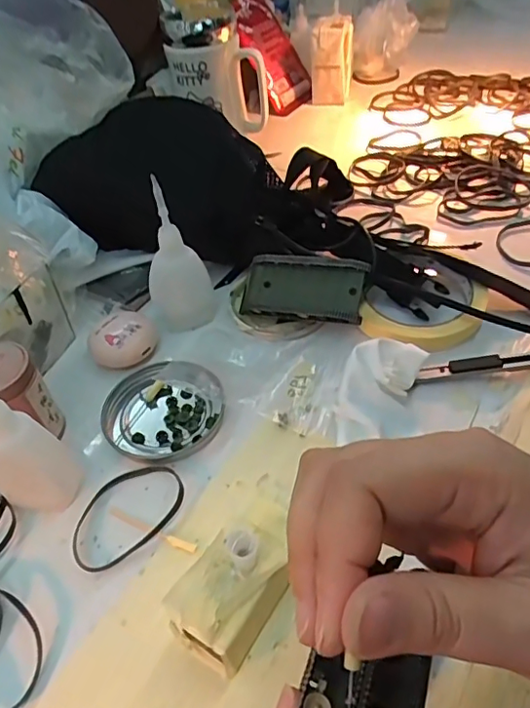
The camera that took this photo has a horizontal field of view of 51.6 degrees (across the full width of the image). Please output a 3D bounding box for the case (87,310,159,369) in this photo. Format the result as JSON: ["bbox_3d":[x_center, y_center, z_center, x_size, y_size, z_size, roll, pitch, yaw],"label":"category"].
[{"bbox_3d":[-0.103,-0.011,0.399,0.041,0.018,0.046,23,52,25],"label":"case"}]

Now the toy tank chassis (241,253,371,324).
[{"bbox_3d":[0.027,-0.048,0.404,0.094,0.045,0.019,7,5,23],"label":"toy tank chassis"}]

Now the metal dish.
[{"bbox_3d":[-0.068,0.036,0.362,0.077,0.011,0.078,-3,46,3],"label":"metal dish"}]

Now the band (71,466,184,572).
[{"bbox_3d":[-0.080,0.089,0.315,0.070,0.005,0.047,-32,51,-23],"label":"band"}]

